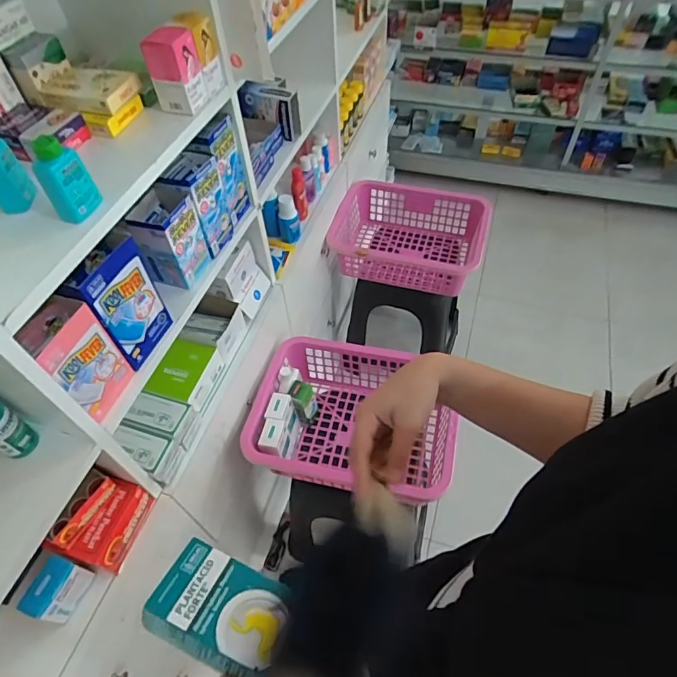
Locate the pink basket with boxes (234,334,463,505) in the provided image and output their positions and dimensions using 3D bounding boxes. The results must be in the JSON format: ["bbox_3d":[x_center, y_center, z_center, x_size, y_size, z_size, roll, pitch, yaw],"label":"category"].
[{"bbox_3d":[0.031,0.176,1.006,0.407,0.150,0.315,10,54,11],"label":"pink basket with boxes"}]

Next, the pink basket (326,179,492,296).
[{"bbox_3d":[0.193,-0.278,1.353,0.445,0.171,0.311,8,53,10],"label":"pink basket"}]

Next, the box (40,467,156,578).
[{"bbox_3d":[-0.352,0.269,0.693,0.077,0.093,0.118,13,54,14],"label":"box"}]

